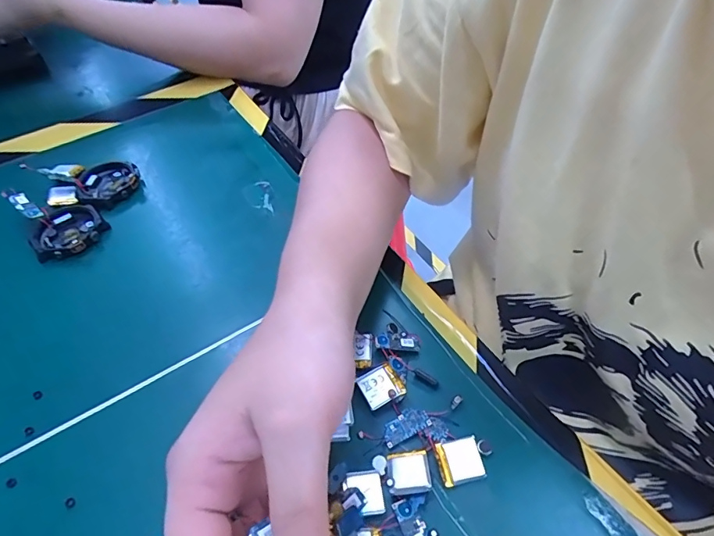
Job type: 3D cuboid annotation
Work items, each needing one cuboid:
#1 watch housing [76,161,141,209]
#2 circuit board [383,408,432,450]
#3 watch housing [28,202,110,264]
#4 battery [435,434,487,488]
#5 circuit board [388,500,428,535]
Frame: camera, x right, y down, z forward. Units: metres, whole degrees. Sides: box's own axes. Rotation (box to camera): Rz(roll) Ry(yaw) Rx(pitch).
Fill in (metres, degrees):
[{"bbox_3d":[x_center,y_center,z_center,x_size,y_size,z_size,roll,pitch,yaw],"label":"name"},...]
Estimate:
[{"bbox_3d":[-0.221,-0.076,0.389,0.053,0.011,0.052,-1,51,1],"label":"watch housing"},{"bbox_3d":[0.027,0.089,0.247,0.028,0.005,0.014,-22,54,-15],"label":"circuit board"},{"bbox_3d":[-0.234,-0.029,0.353,0.052,0.011,0.053,36,60,27],"label":"watch housing"},{"bbox_3d":[0.056,0.104,0.235,0.023,0.006,0.021,-10,51,-6],"label":"battery"},{"bbox_3d":[0.028,0.129,0.216,0.012,0.004,0.027,-24,54,-16],"label":"circuit board"}]

